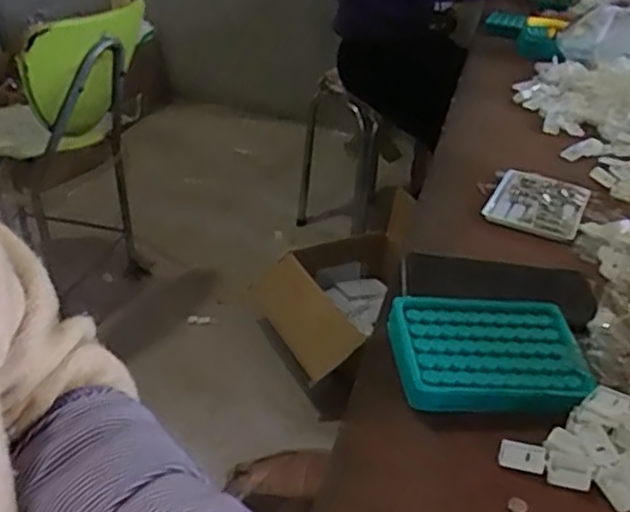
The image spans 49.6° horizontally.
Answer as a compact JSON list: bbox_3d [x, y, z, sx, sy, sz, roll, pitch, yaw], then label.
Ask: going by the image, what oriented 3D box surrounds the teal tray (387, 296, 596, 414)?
[{"bbox_3d":[0.127,0.073,0.503,0.135,0.027,0.102,0,32,-7],"label":"teal tray"}]

